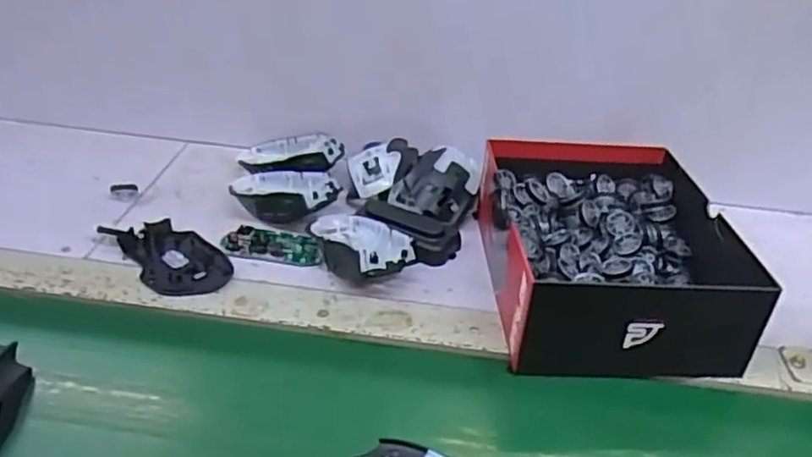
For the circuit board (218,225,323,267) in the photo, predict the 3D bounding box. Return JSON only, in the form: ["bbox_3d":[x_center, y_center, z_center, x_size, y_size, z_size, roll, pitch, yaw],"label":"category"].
[{"bbox_3d":[-0.125,0.016,0.640,0.093,0.007,0.044,6,33,1],"label":"circuit board"}]

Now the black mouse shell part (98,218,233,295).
[{"bbox_3d":[-0.212,0.022,0.614,0.122,0.013,0.070,30,40,33],"label":"black mouse shell part"}]

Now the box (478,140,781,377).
[{"bbox_3d":[0.172,0.017,0.606,0.181,0.082,0.237,2,34,-3],"label":"box"}]

